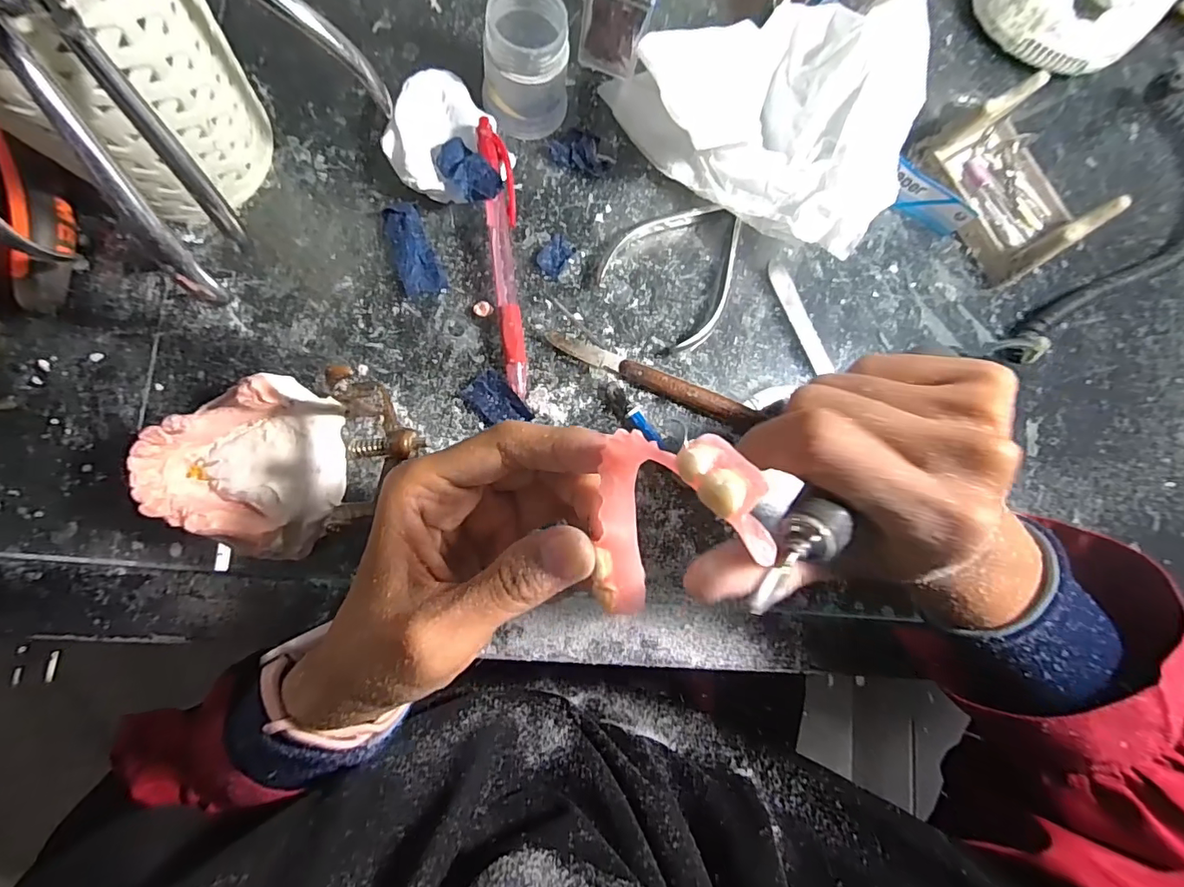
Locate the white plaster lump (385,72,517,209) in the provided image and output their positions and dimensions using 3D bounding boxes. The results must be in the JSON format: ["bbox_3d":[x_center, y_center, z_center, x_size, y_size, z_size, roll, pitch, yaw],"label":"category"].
[{"bbox_3d":[-0.073,-0.148,0.256,0.056,0.022,0.060,1,84,-8],"label":"white plaster lump"}]

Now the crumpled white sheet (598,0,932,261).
[{"bbox_3d":[0.095,-0.176,0.262,0.151,0.063,0.129,39,80,-3],"label":"crumpled white sheet"}]

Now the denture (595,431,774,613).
[{"bbox_3d":[0.015,0.016,0.134,0.014,0.061,0.041,-8,61,-33],"label":"denture"}]

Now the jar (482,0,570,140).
[{"bbox_3d":[-0.032,-0.187,0.252,0.040,0.050,0.041,1,84,-8],"label":"jar"}]

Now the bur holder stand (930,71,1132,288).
[{"bbox_3d":[0.246,-0.150,0.295,0.061,0.043,0.090,-31,89,-10],"label":"bur holder stand"}]

